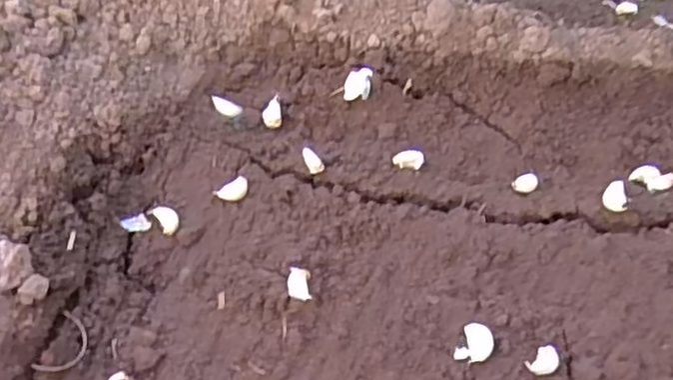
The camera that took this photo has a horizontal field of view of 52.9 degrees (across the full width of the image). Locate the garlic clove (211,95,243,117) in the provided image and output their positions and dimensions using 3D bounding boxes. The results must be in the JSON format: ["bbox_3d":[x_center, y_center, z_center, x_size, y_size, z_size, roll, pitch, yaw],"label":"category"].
[{"bbox_3d":[-0.128,-0.095,0.775,0.037,0.009,0.021,17,45,11],"label":"garlic clove"}]

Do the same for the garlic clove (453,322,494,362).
[{"bbox_3d":[0.125,0.137,0.605,0.030,0.012,0.038,21,46,15],"label":"garlic clove"}]

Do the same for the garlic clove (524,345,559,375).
[{"bbox_3d":[0.184,0.150,0.597,0.025,0.015,0.021,-27,53,-30],"label":"garlic clove"}]

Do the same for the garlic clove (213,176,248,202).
[{"bbox_3d":[-0.106,0.001,0.696,0.034,0.011,0.020,-25,52,-29],"label":"garlic clove"}]

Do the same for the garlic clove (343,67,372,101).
[{"bbox_3d":[0.026,-0.127,0.804,0.031,0.013,0.046,12,85,-3],"label":"garlic clove"}]

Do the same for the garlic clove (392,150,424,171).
[{"bbox_3d":[0.079,-0.033,0.746,0.032,0.014,0.025,15,45,9],"label":"garlic clove"}]

